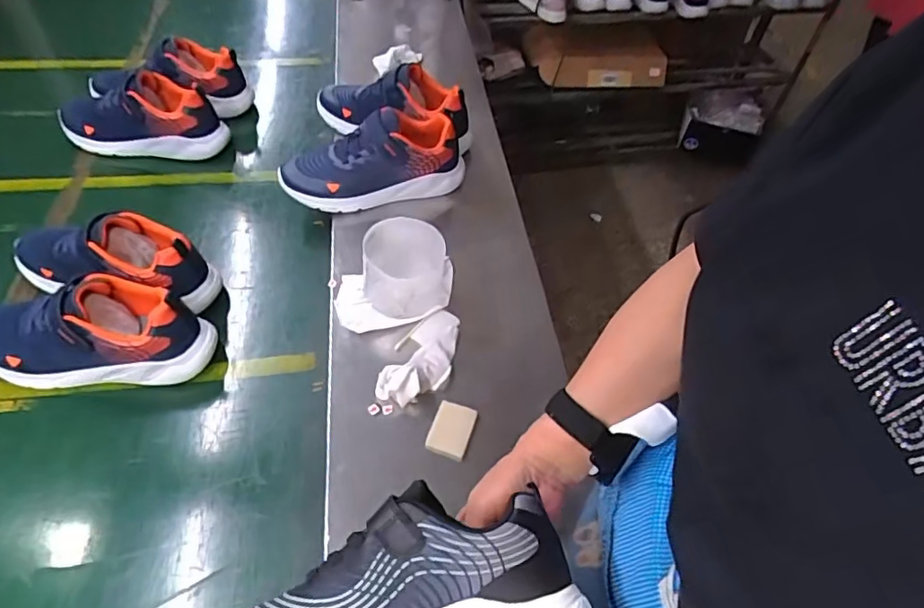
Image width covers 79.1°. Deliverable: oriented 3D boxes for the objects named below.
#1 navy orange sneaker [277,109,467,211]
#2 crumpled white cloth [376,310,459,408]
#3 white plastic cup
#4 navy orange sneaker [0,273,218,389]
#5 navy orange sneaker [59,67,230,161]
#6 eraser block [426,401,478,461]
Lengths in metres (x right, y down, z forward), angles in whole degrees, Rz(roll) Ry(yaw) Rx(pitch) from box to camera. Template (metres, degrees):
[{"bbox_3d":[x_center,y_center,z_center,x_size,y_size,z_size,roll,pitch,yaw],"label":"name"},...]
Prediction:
[{"bbox_3d":[-0.122,-0.194,0.772,0.246,0.105,0.084,-14,53,-17],"label":"navy orange sneaker"},{"bbox_3d":[-0.039,0.060,0.628,0.062,0.034,0.135,26,53,15],"label":"crumpled white cloth"},{"bbox_3d":[-0.067,-0.043,0.667,0.092,0.086,0.095,3,50,-4],"label":"white plastic cup"},{"bbox_3d":[-0.406,0.026,0.609,0.240,0.108,0.090,-1,51,-7],"label":"navy orange sneaker"},{"bbox_3d":[-0.499,-0.293,0.873,0.242,0.103,0.091,2,50,-5],"label":"navy orange sneaker"},{"bbox_3d":[-0.010,0.132,0.588,0.040,0.014,0.058,17,51,8],"label":"eraser block"}]

